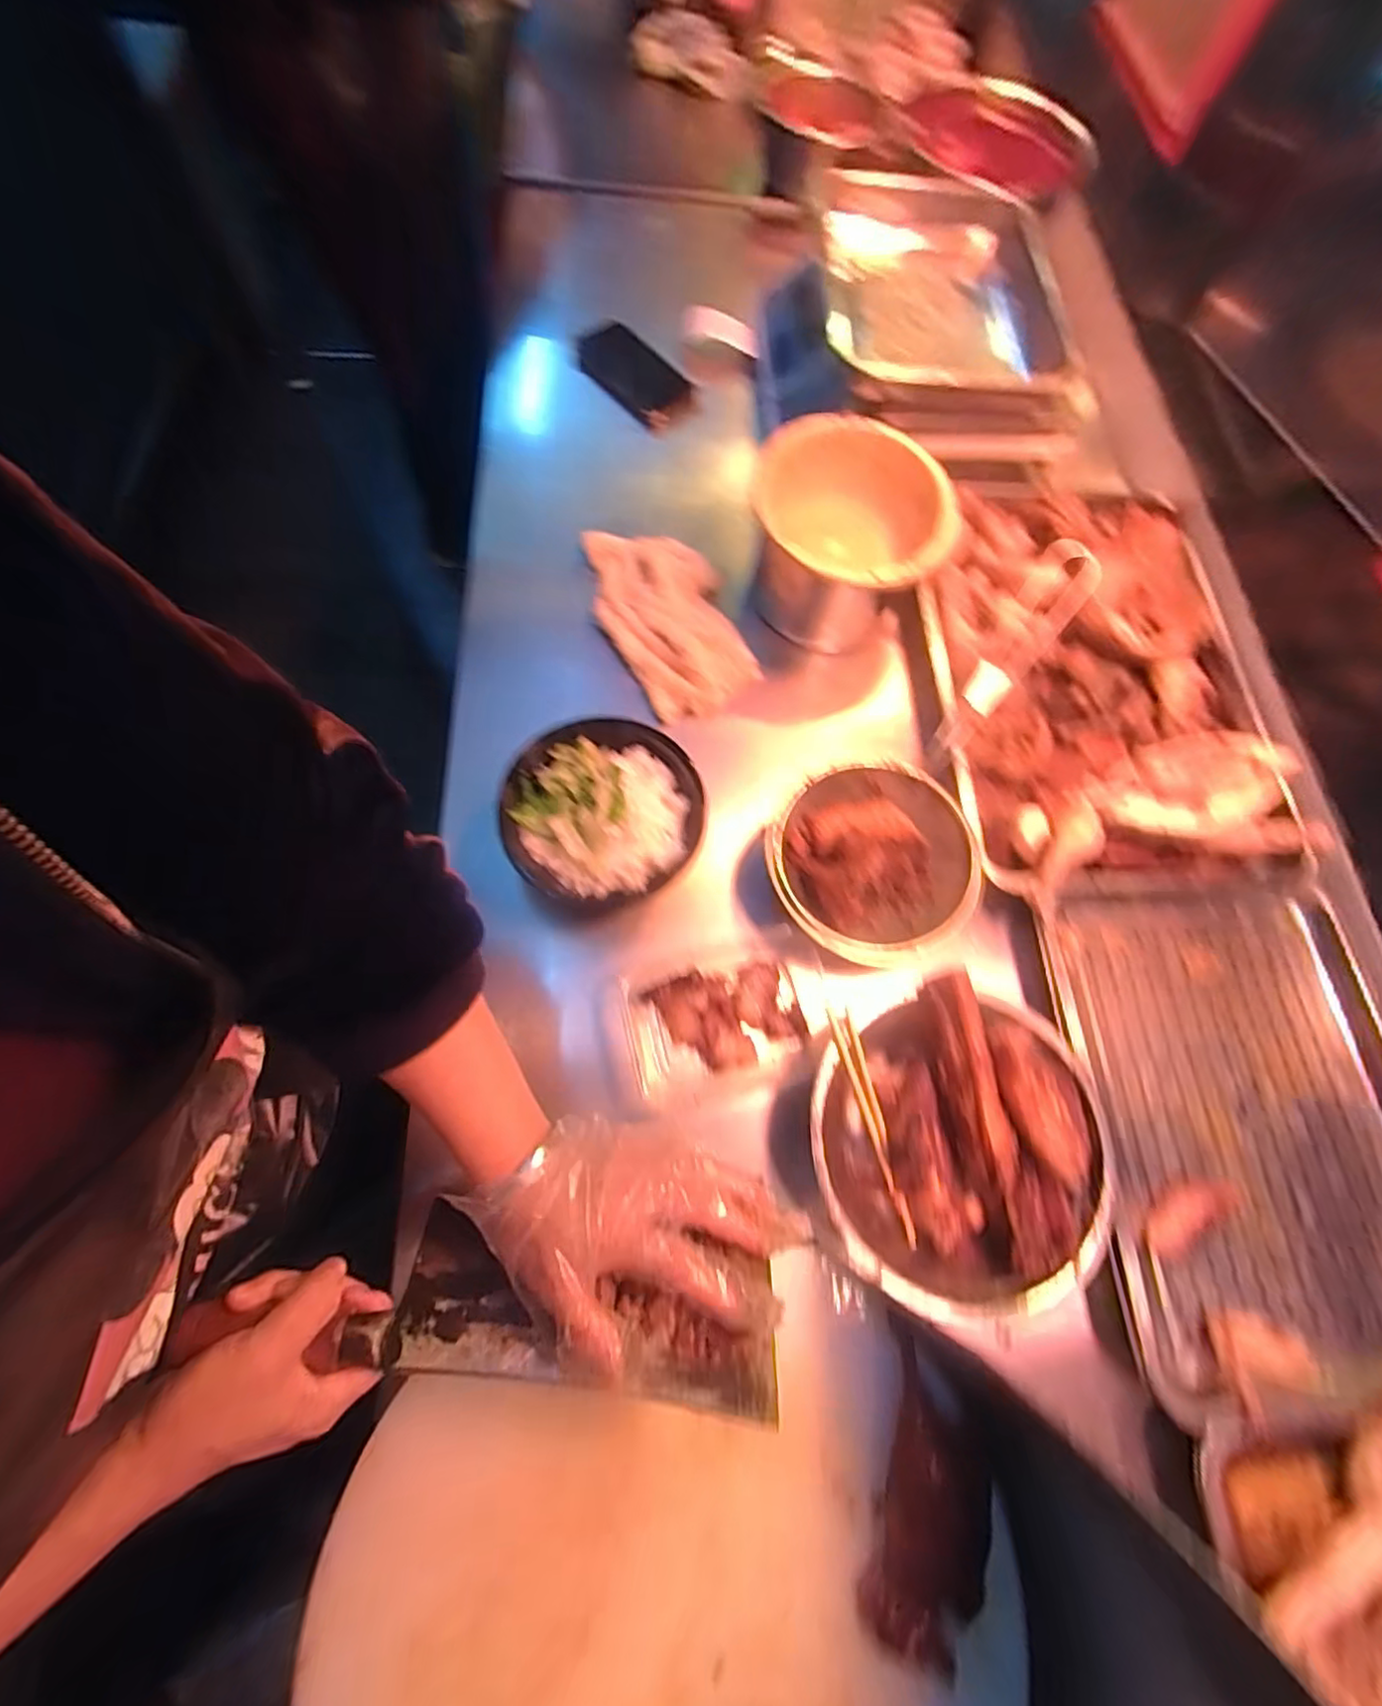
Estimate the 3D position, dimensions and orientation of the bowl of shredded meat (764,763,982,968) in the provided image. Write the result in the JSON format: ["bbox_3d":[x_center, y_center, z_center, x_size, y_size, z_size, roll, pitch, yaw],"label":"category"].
[{"bbox_3d":[0.158,0.006,0.553,0.185,0.060,0.177,2,70,-5],"label":"bowl of shredded meat"}]

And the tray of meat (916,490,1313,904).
[{"bbox_3d":[0.411,-0.199,0.641,0.345,0.076,0.487,-1,70,-6],"label":"tray of meat"}]

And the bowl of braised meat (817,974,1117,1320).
[{"bbox_3d":[0.195,0.212,0.466,0.209,0.082,0.211,2,70,-5],"label":"bowl of braised meat"}]

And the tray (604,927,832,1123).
[{"bbox_3d":[0.024,0.140,0.530,0.181,0.034,0.116,-14,72,-11],"label":"tray"}]

